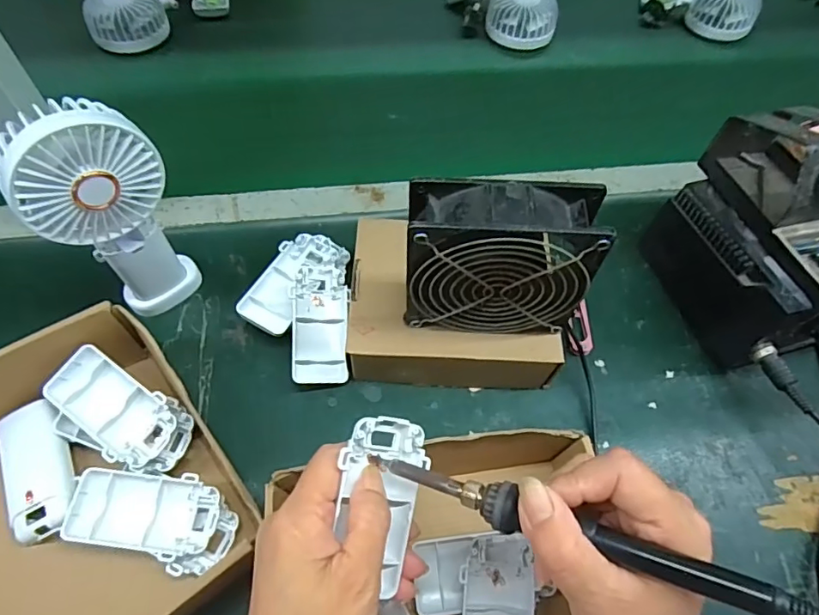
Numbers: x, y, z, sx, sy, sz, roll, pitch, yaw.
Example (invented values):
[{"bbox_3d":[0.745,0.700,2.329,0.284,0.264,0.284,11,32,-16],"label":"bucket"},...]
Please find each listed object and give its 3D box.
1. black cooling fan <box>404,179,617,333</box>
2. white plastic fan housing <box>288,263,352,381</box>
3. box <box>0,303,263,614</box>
[{"bbox_3d":[0.057,-0.030,0.345,0.117,0.112,0.042,4,62,-2],"label":"black cooling fan"},{"bbox_3d":[-0.074,0.010,0.421,0.048,0.018,0.103,1,71,-25],"label":"white plastic fan housing"},{"bbox_3d":[-0.237,0.130,0.328,0.211,0.066,0.205,-35,67,-21],"label":"box"}]

